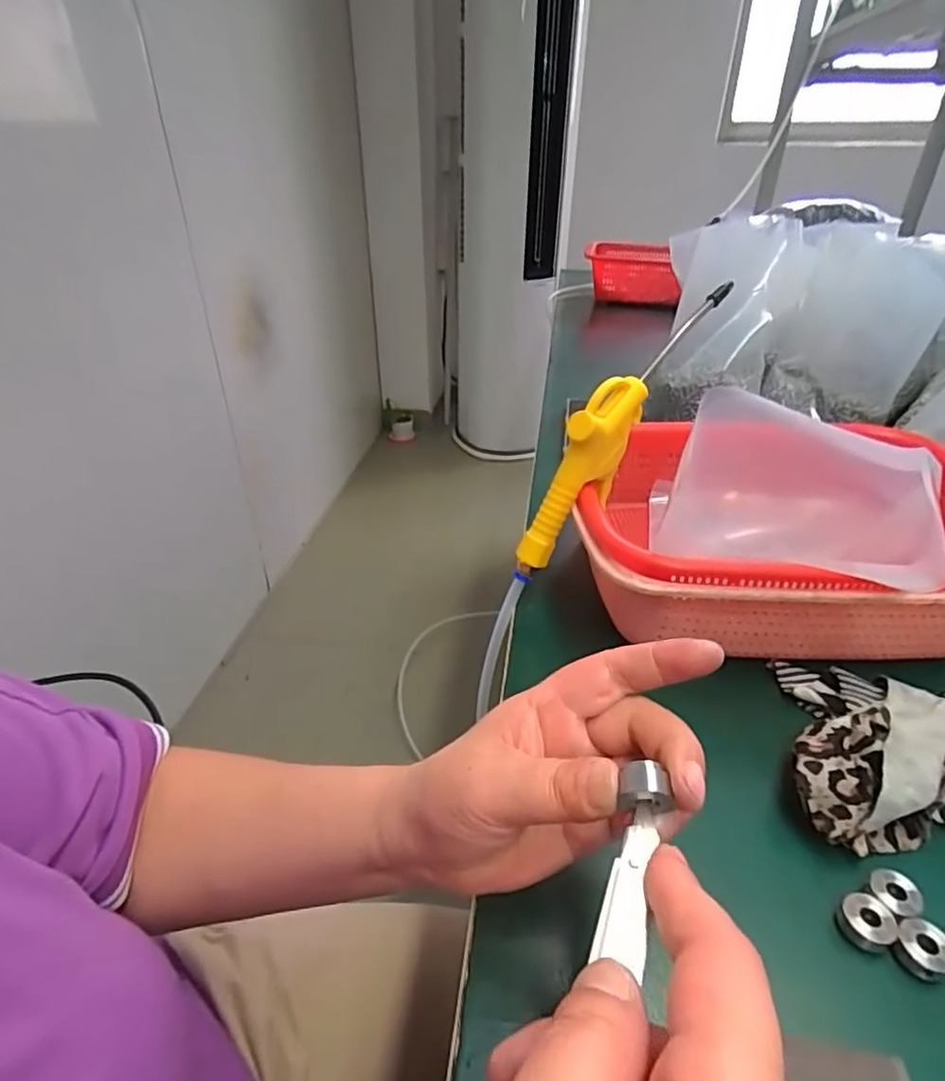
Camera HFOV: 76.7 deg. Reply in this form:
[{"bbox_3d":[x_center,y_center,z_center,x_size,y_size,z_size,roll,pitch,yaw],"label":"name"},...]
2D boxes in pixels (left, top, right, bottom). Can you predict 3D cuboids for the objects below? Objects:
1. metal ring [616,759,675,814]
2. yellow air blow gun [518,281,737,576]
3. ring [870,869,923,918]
[{"bbox_3d":[0.056,0.082,0.196,0.016,0.016,0.010,4,33,6],"label":"metal ring"},{"bbox_3d":[0.093,-0.072,0.390,0.070,0.218,0.020,26,11,-43],"label":"yellow air blow gun"},{"bbox_3d":[0.181,0.150,0.255,0.015,0.007,0.019,-16,36,-23],"label":"ring"}]

